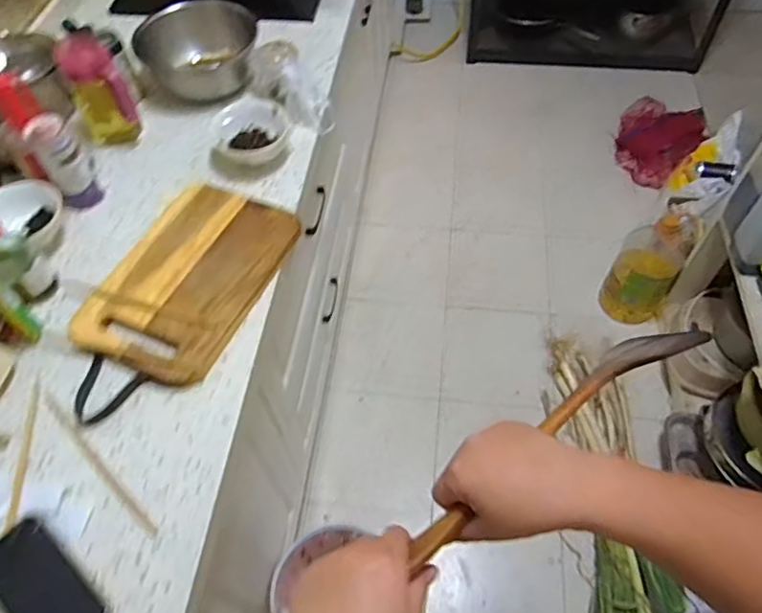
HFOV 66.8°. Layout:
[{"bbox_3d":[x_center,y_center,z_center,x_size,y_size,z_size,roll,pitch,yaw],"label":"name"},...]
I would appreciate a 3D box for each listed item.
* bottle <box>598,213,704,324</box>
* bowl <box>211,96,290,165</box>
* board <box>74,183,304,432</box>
[{"bbox_3d":[0.717,-0.105,1.568,0.164,0.324,0.171,-1,56,2],"label":"bottle"},{"bbox_3d":[-0.205,-0.279,0.922,0.117,0.050,0.114,-1,56,2],"label":"bowl"},{"bbox_3d":[-0.269,-0.022,0.769,0.213,0.030,0.352,18,59,15],"label":"board"}]

